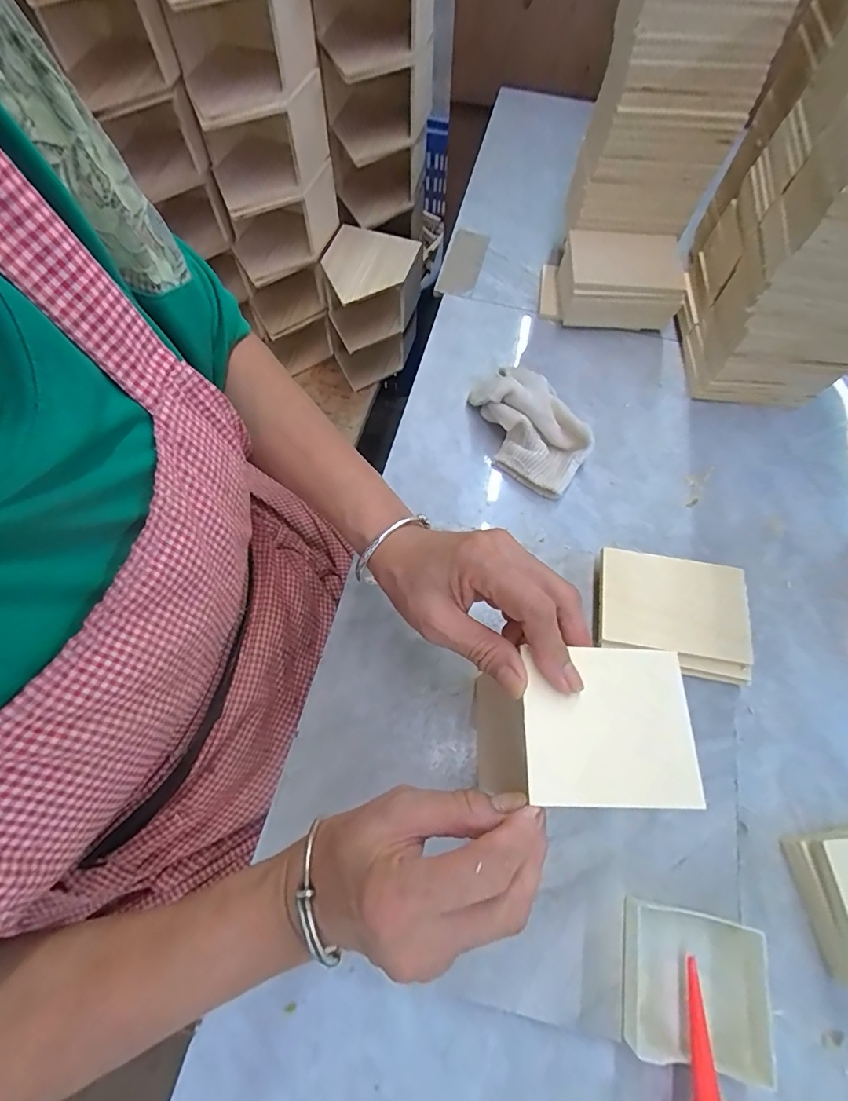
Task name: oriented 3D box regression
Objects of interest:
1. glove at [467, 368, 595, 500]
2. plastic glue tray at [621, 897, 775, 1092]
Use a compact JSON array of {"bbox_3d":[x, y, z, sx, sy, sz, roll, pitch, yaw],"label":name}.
[{"bbox_3d":[0.090,-0.115,0.423,0.129,0.049,0.078,42,71,15],"label":"glove"},{"bbox_3d":[0.156,0.254,0.276,0.075,0.022,0.071,10,66,3],"label":"plastic glue tray"}]

